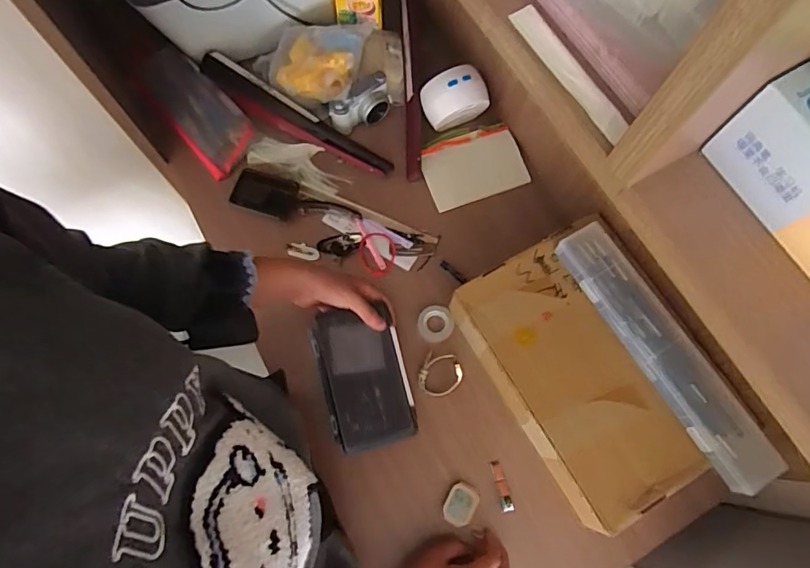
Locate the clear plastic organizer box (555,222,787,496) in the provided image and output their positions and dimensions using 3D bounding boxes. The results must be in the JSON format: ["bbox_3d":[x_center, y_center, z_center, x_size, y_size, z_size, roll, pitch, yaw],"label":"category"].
[{"bbox_3d":[0.296,0.076,0.580,0.068,0.033,0.330,-31,76,-10],"label":"clear plastic organizer box"}]

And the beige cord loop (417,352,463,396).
[{"bbox_3d":[0.046,0.119,0.654,0.054,0.015,0.056,0,73,-1],"label":"beige cord loop"}]

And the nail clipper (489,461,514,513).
[{"bbox_3d":[0.119,0.249,0.613,0.014,0.012,0.058,-11,73,-5],"label":"nail clipper"}]

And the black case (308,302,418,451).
[{"bbox_3d":[-0.050,0.112,0.608,0.101,0.035,0.166,-14,74,-5],"label":"black case"}]

